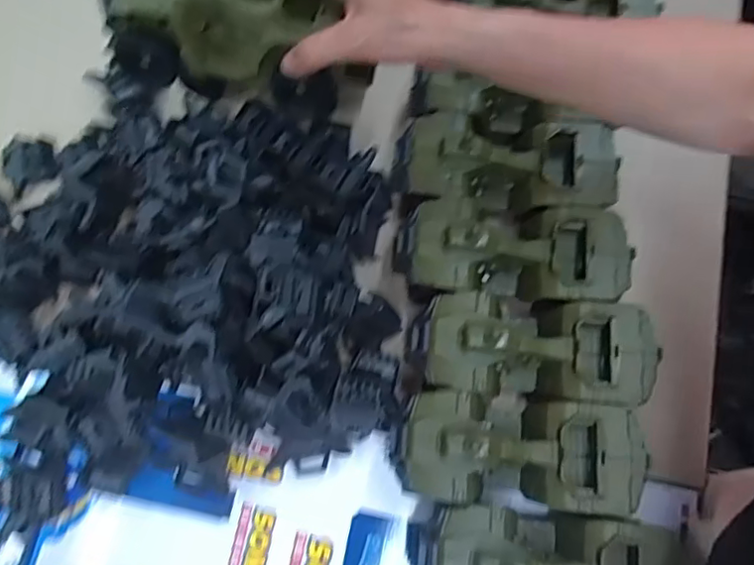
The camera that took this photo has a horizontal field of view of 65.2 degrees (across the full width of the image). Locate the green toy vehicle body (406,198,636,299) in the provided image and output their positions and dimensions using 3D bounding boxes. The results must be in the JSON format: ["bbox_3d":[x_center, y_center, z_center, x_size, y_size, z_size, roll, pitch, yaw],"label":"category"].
[{"bbox_3d":[0.115,-0.024,0.495,0.179,0.063,0.084,4,74,2],"label":"green toy vehicle body"}]

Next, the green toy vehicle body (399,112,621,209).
[{"bbox_3d":[0.112,-0.101,0.515,0.184,0.059,0.084,9,74,3],"label":"green toy vehicle body"}]

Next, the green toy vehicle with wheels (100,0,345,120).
[{"bbox_3d":[-0.109,-0.185,0.425,0.156,0.065,0.083,10,74,4],"label":"green toy vehicle with wheels"}]

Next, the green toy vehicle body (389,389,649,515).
[{"bbox_3d":[0.104,0.131,0.461,0.179,0.079,0.077,5,74,2],"label":"green toy vehicle body"}]

